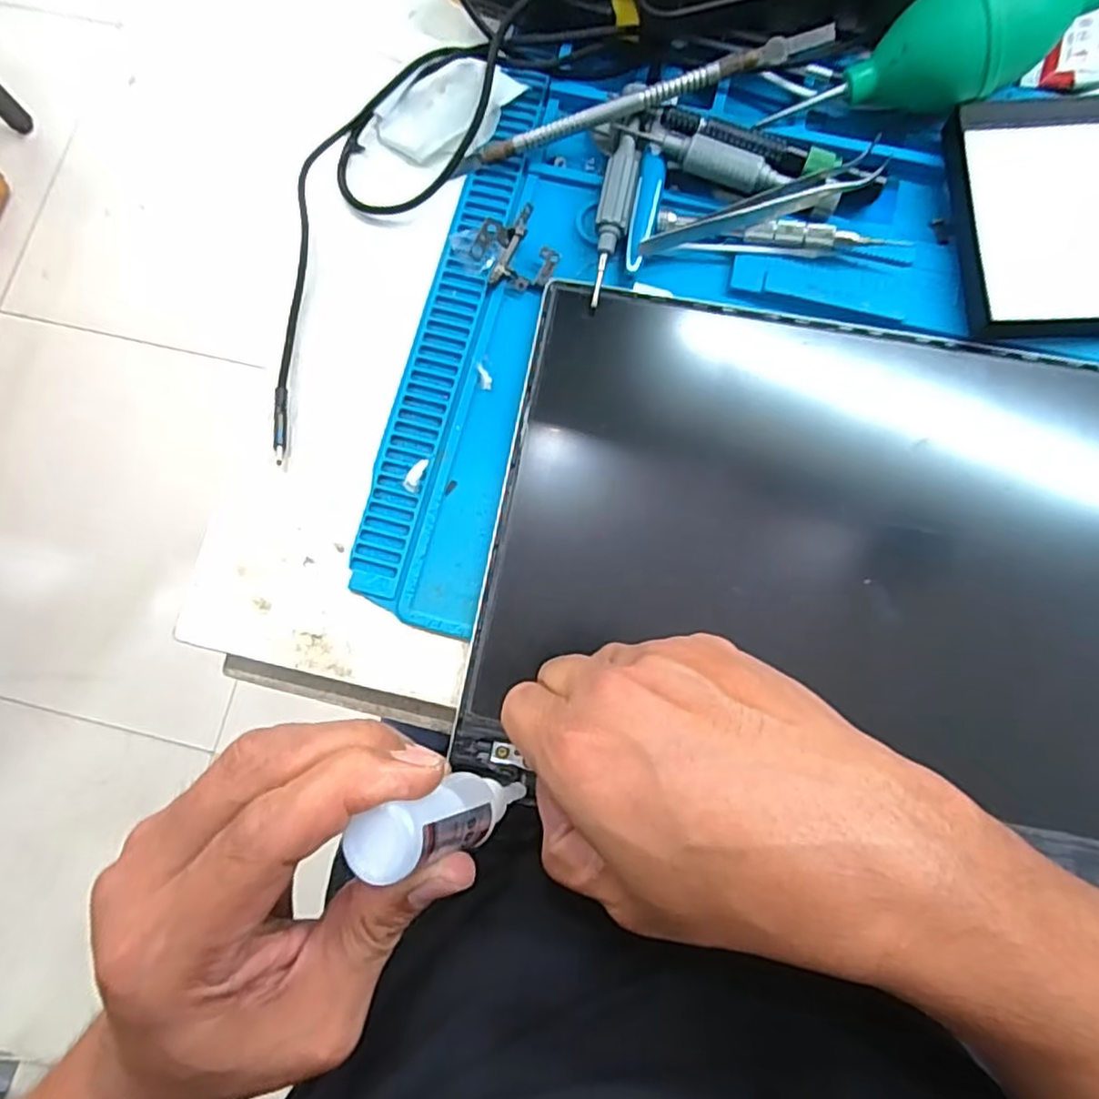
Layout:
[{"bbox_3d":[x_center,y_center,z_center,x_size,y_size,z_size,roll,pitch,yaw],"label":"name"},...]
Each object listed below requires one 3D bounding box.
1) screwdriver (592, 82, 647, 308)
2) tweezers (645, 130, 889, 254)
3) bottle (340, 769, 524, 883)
[{"bbox_3d":[0.031,-0.163,0.310,0.014,0.013,0.103,10,79,3],"label":"screwdriver"},{"bbox_3d":[0.096,-0.156,0.308,0.110,0.020,0.016,-18,79,-2],"label":"tweezers"},{"bbox_3d":[-0.031,0.084,0.219,0.021,0.076,0.021,-9,80,25],"label":"bottle"}]

